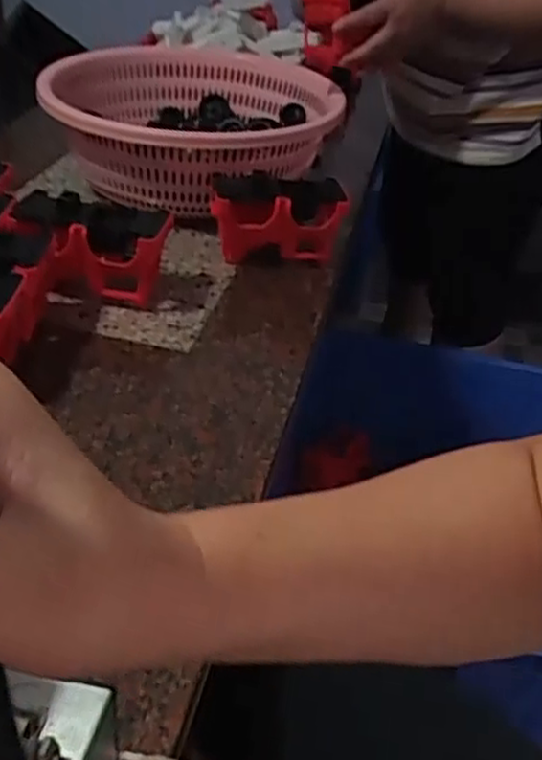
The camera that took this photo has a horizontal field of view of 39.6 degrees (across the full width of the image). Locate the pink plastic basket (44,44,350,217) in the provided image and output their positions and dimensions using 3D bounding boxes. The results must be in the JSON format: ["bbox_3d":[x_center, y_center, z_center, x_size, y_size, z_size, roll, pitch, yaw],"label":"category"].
[{"bbox_3d":[-0.095,-0.331,0.988,0.336,0.120,0.372,9,36,5],"label":"pink plastic basket"}]

